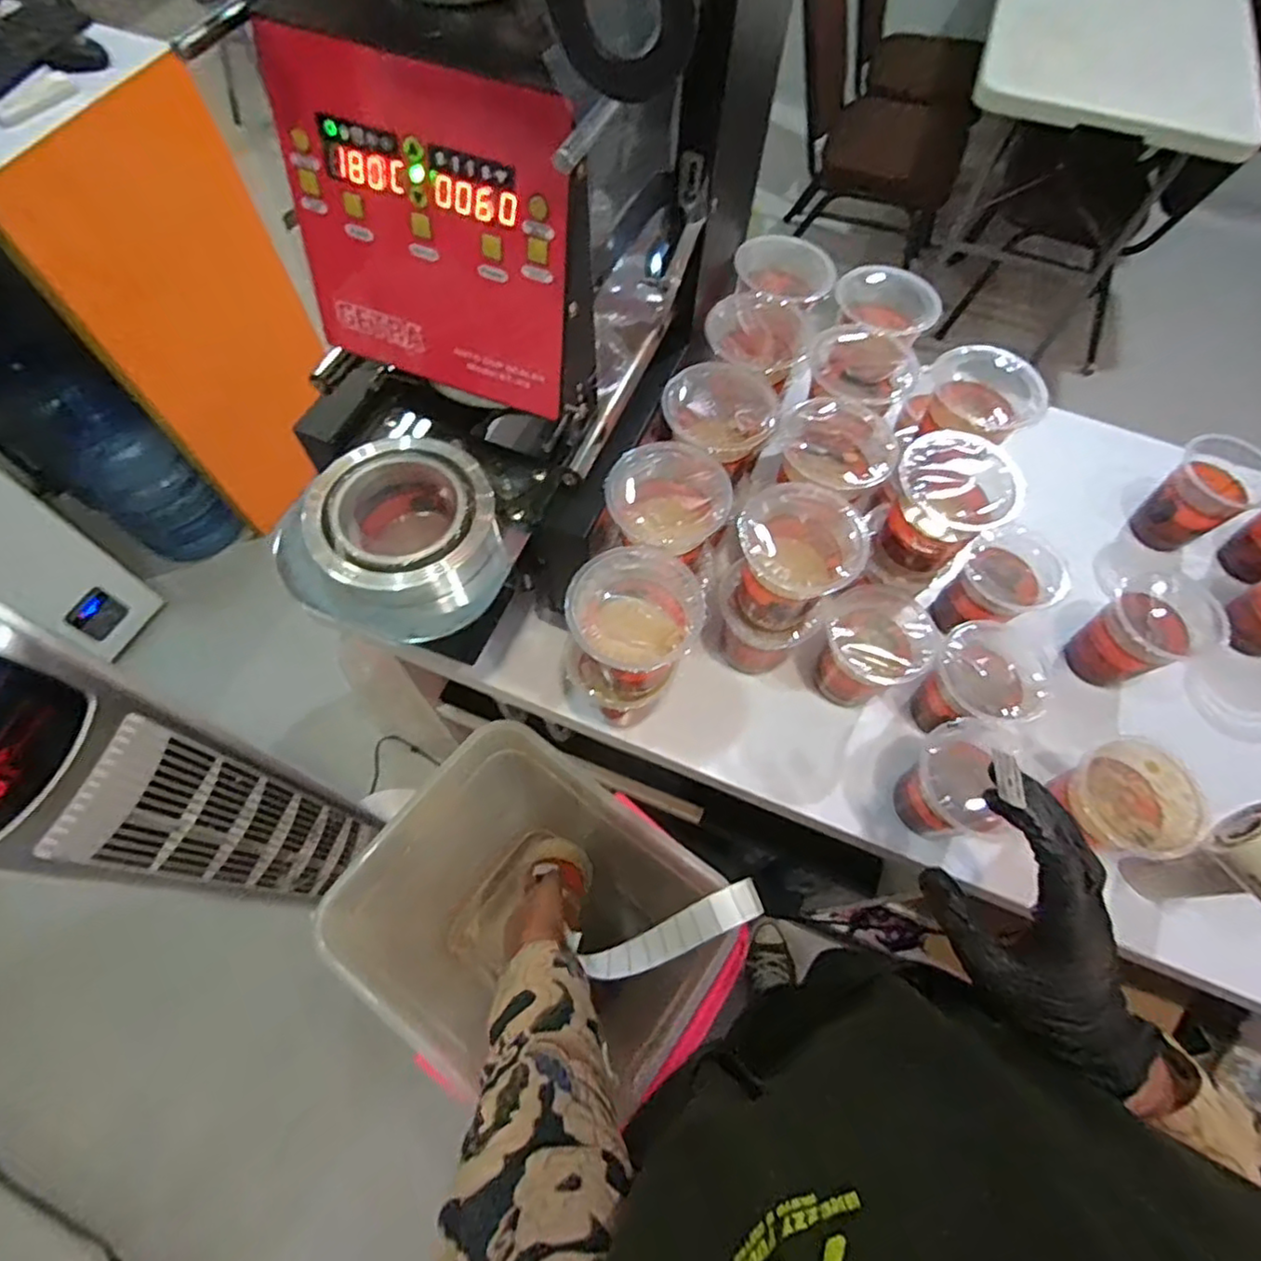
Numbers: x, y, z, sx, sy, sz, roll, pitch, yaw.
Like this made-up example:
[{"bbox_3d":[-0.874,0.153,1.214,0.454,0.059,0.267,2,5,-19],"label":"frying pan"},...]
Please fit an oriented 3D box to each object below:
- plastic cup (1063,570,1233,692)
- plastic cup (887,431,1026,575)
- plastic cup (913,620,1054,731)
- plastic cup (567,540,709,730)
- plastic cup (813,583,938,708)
[{"bbox_3d":[0.466,0.005,0.604,0.086,0.094,0.078,-28,68,-15],"label":"plastic cup"},{"bbox_3d":[0.252,-0.094,0.527,0.077,0.086,0.078,37,68,15],"label":"plastic cup"},{"bbox_3d":[0.297,0.047,0.563,0.085,0.092,0.085,1,64,-2],"label":"plastic cup"},{"bbox_3d":[-0.001,0.003,0.482,0.083,0.113,0.088,1,64,-2],"label":"plastic cup"},{"bbox_3d":[0.212,0.016,0.588,0.087,0.110,0.082,1,64,-2],"label":"plastic cup"}]

